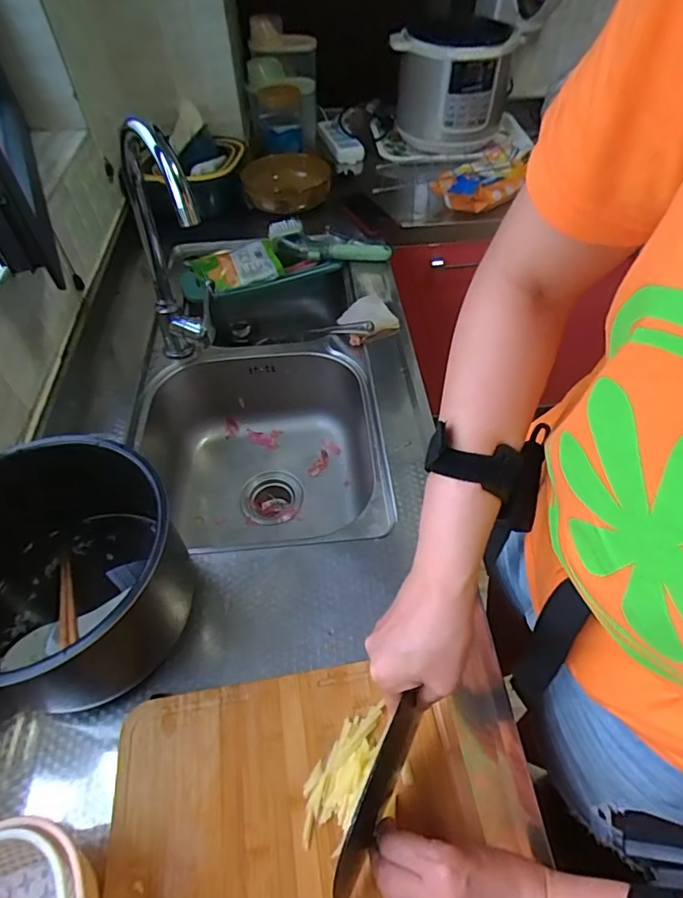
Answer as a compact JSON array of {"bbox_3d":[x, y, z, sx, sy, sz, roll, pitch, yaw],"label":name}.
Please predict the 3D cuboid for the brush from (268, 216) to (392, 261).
[{"bbox_3d":[-0.028,-0.419,1.015,0.250,0.041,0.082,17,54,13],"label":"brush"}]

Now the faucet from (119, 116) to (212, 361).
[{"bbox_3d":[-0.237,-0.249,0.691,0.073,0.356,0.175,-24,55,-17],"label":"faucet"}]

